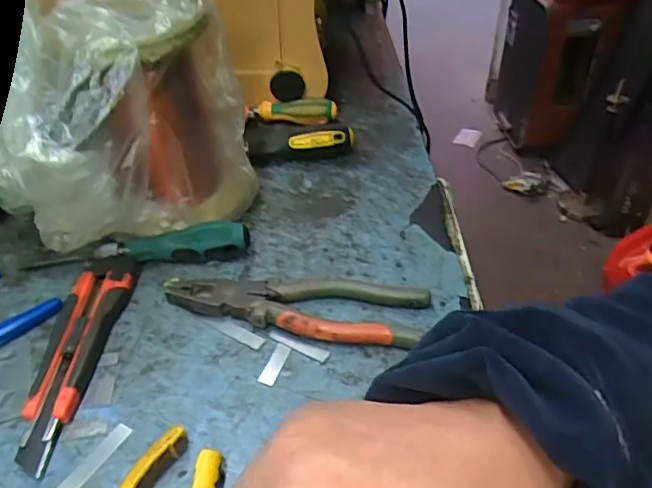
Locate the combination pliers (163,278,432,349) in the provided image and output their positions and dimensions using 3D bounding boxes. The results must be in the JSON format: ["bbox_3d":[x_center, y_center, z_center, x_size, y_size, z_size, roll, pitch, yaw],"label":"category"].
[{"bbox_3d":[-0.024,0.045,0.431,0.194,0.019,0.056,4,40,4],"label":"combination pliers"}]

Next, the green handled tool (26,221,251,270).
[{"bbox_3d":[-0.153,0.000,0.472,0.177,0.034,0.024,-1,40,-2],"label":"green handled tool"}]

